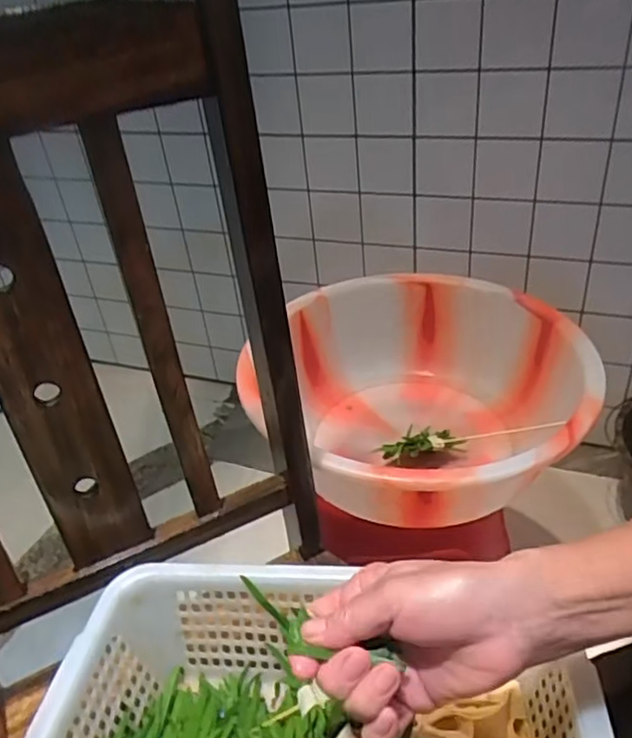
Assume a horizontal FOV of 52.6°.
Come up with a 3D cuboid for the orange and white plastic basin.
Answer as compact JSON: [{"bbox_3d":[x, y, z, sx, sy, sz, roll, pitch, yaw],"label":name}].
[{"bbox_3d":[0.130,0.041,0.779,0.361,0.152,0.397,-4,36,3],"label":"orange and white plastic basin"}]

